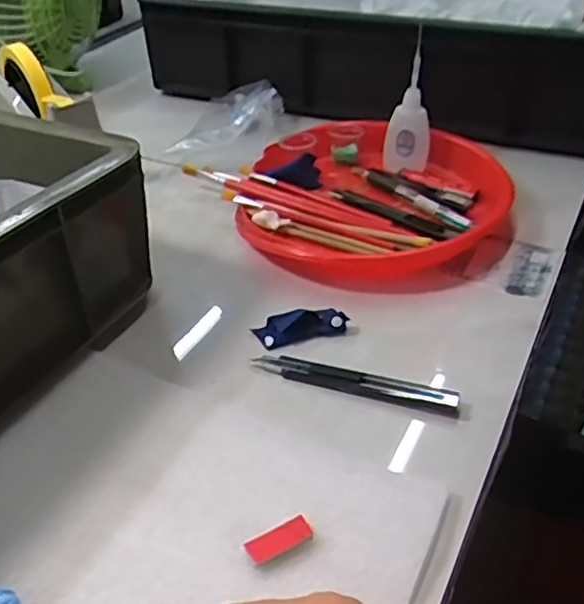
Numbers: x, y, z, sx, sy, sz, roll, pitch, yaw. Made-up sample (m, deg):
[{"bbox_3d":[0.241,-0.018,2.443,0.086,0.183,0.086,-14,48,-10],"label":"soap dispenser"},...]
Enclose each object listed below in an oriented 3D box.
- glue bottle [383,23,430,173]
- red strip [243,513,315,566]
[{"bbox_3d":[0.118,-0.190,0.618,0.045,0.129,0.034,7,19,5],"label":"glue bottle"},{"bbox_3d":[-0.006,0.123,0.332,0.036,0.004,0.015,-22,42,-23],"label":"red strip"}]

